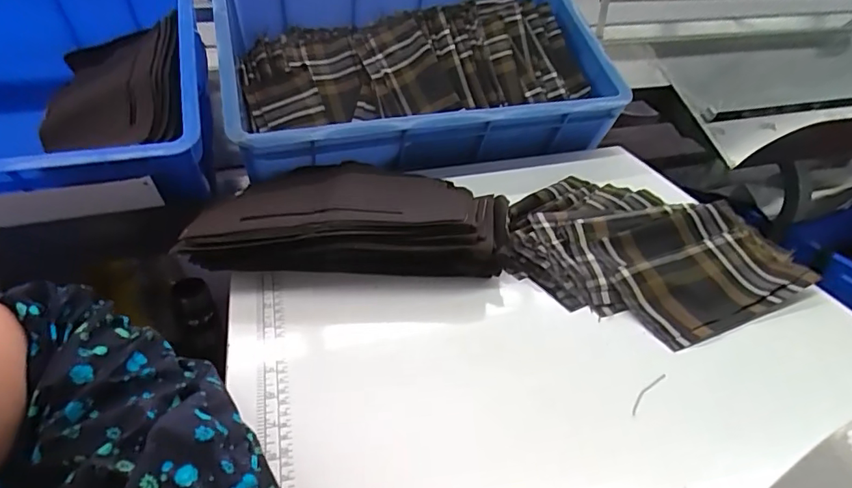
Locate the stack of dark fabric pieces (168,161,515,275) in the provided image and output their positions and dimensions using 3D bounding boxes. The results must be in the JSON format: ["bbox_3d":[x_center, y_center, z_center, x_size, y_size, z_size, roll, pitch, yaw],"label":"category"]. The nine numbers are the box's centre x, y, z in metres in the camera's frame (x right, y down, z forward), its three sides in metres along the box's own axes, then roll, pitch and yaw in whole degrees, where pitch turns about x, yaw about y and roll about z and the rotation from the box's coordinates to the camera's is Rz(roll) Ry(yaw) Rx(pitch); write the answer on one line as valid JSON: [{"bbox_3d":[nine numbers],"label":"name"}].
[{"bbox_3d":[-0.078,-0.034,0.526,0.310,0.057,0.186,-1,36,-2],"label":"stack of dark fabric pieces"}]

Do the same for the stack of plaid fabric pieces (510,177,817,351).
[{"bbox_3d":[0.220,0.006,0.510,0.261,0.041,0.208,23,42,28],"label":"stack of plaid fabric pieces"}]

